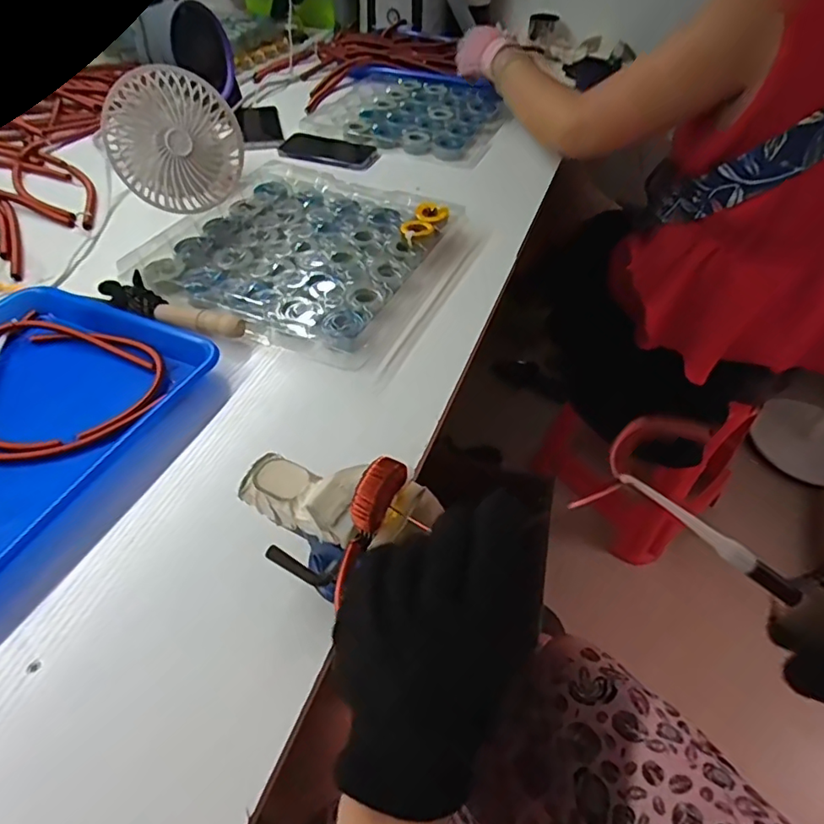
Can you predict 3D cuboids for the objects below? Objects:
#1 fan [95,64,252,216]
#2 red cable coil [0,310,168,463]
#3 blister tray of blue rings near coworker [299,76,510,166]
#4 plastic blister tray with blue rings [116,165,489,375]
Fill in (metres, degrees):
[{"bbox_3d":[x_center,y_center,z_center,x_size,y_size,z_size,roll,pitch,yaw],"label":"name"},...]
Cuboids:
[{"bbox_3d":[-0.267,-0.305,0.619,0.147,0.144,0.065,-21,29,-17],"label":"fan"},{"bbox_3d":[-0.337,-0.027,0.495,0.203,0.013,0.165,21,51,16],"label":"red cable coil"},{"bbox_3d":[-0.004,-0.544,0.992,0.326,0.028,0.311,19,49,14],"label":"blister tray of blue rings near coworker"},{"bbox_3d":[-0.122,-0.196,0.647,0.313,0.029,0.300,20,51,15],"label":"plastic blister tray with blue rings"}]

